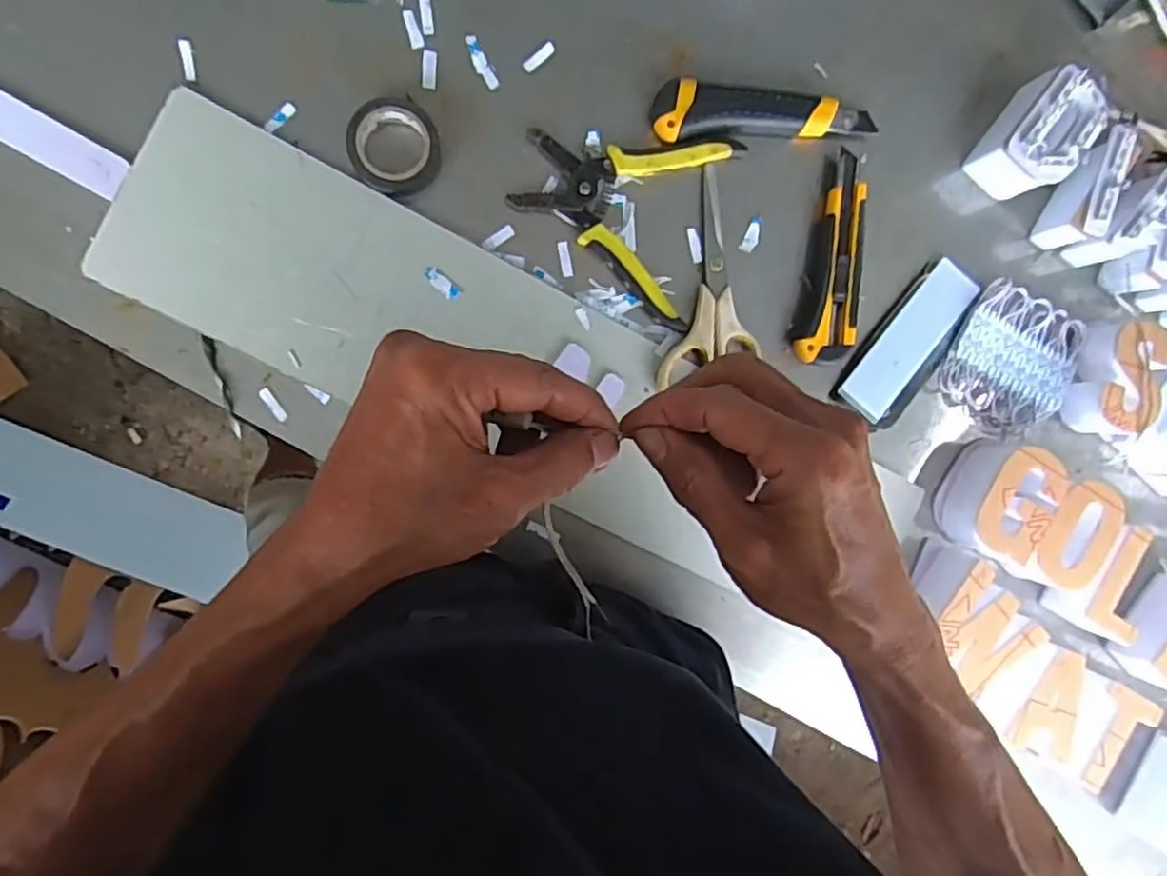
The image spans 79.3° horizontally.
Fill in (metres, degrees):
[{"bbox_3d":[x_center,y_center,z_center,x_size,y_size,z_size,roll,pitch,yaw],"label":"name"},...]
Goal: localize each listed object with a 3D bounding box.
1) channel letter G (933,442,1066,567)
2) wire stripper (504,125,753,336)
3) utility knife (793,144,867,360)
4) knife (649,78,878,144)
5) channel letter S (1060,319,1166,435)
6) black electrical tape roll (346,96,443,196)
[{"bbox_3d":[0.319,0.046,0.541,0.061,0.045,0.082,25,89,-9],"label":"channel letter G"},{"bbox_3d":[0.025,-0.165,0.504,0.145,0.013,0.136,15,91,-9],"label":"wire stripper"},{"bbox_3d":[0.192,-0.132,0.527,0.041,0.019,0.153,12,91,-9],"label":"utility knife"},{"bbox_3d":[0.132,-0.237,0.512,0.166,0.018,0.038,-3,94,-8],"label":"knife"},{"bbox_3d":[0.419,-0.046,0.548,0.069,0.040,0.088,10,92,-9],"label":"channel letter S"},{"bbox_3d":[-0.128,-0.196,0.476,0.058,0.019,0.059,0,93,-9],"label":"black electrical tape roll"}]

